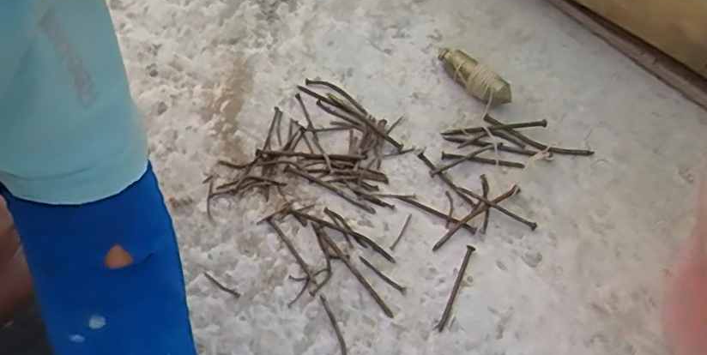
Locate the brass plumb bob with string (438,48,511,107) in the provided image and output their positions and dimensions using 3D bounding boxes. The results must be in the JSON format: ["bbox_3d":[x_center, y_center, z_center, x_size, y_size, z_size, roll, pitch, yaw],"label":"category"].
[{"bbox_3d":[0.114,-0.096,0.530,0.023,0.026,0.078,-37,68,-14],"label":"brass plumb bob with string"}]

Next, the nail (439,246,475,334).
[{"bbox_3d":[0.084,0.090,0.453,0.006,0.004,0.075,20,67,12],"label":"nail"}]

